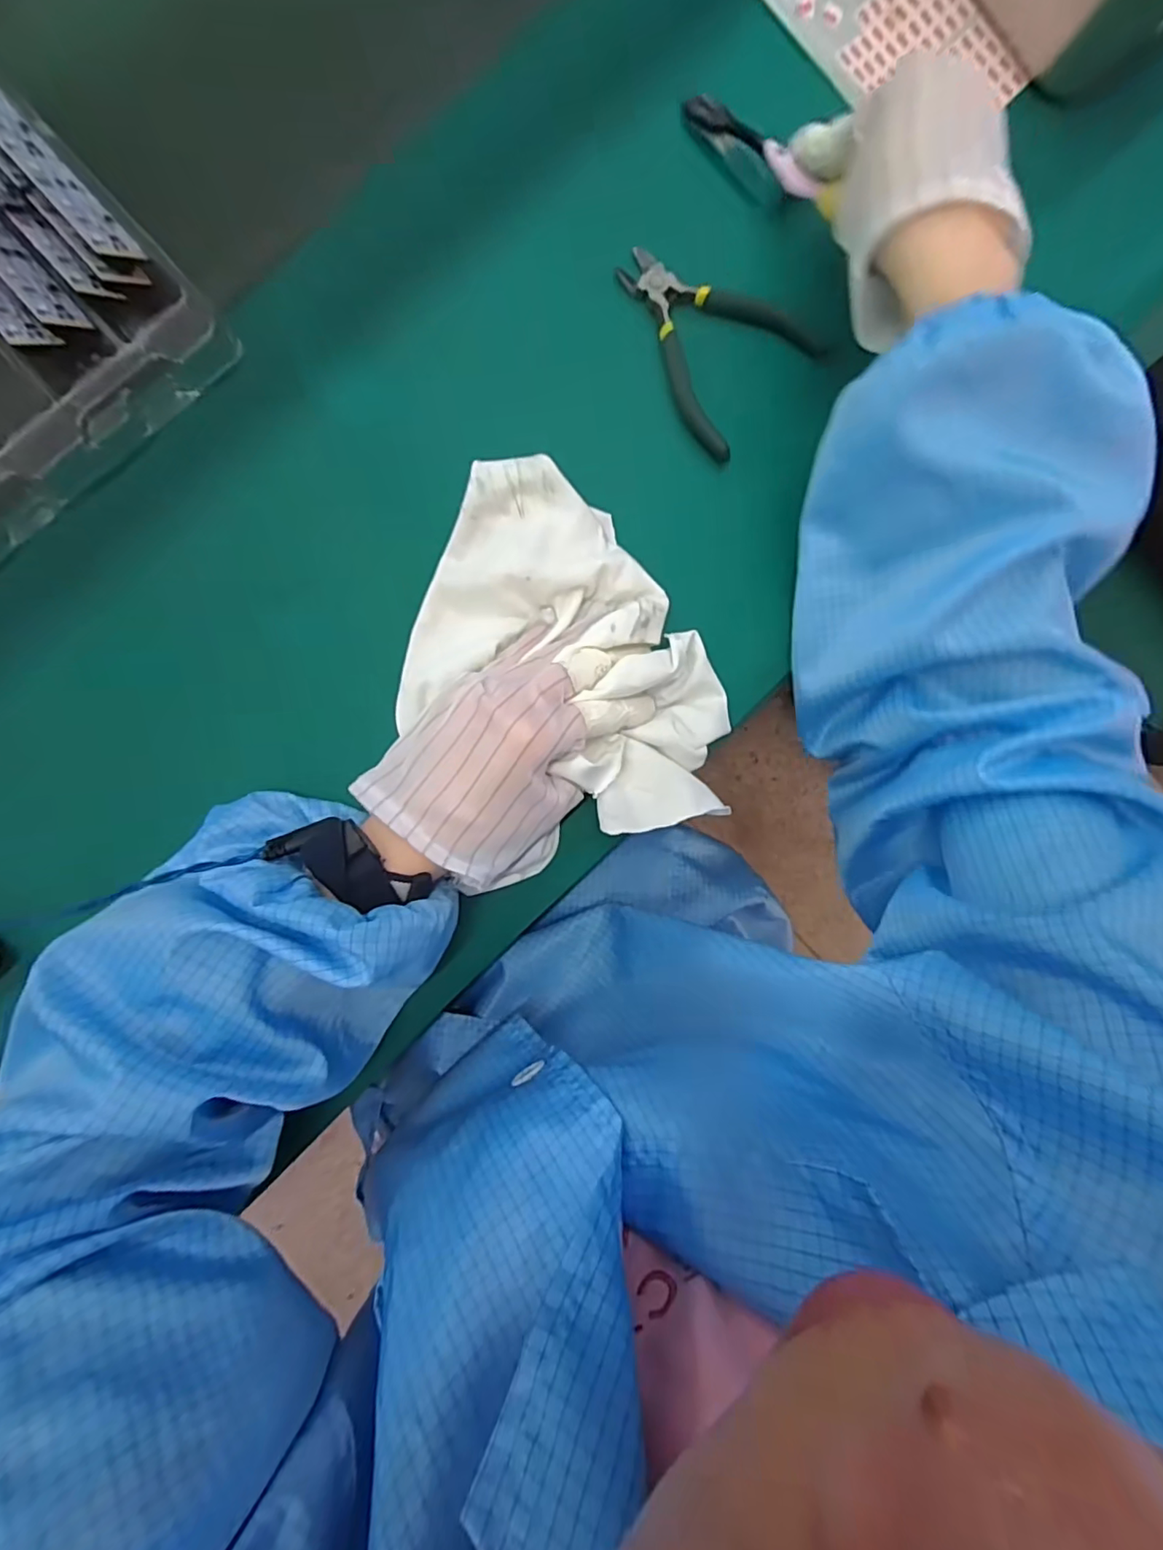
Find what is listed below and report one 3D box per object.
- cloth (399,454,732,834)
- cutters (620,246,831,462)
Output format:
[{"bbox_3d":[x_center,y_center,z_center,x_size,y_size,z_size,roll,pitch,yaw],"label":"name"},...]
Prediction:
[{"bbox_3d":[0.004,-0.066,0.306,0.190,0.032,0.152,27,88,-2],"label":"cloth"},{"bbox_3d":[0.071,-0.257,0.331,0.115,0.017,0.101,39,88,-2],"label":"cutters"}]

